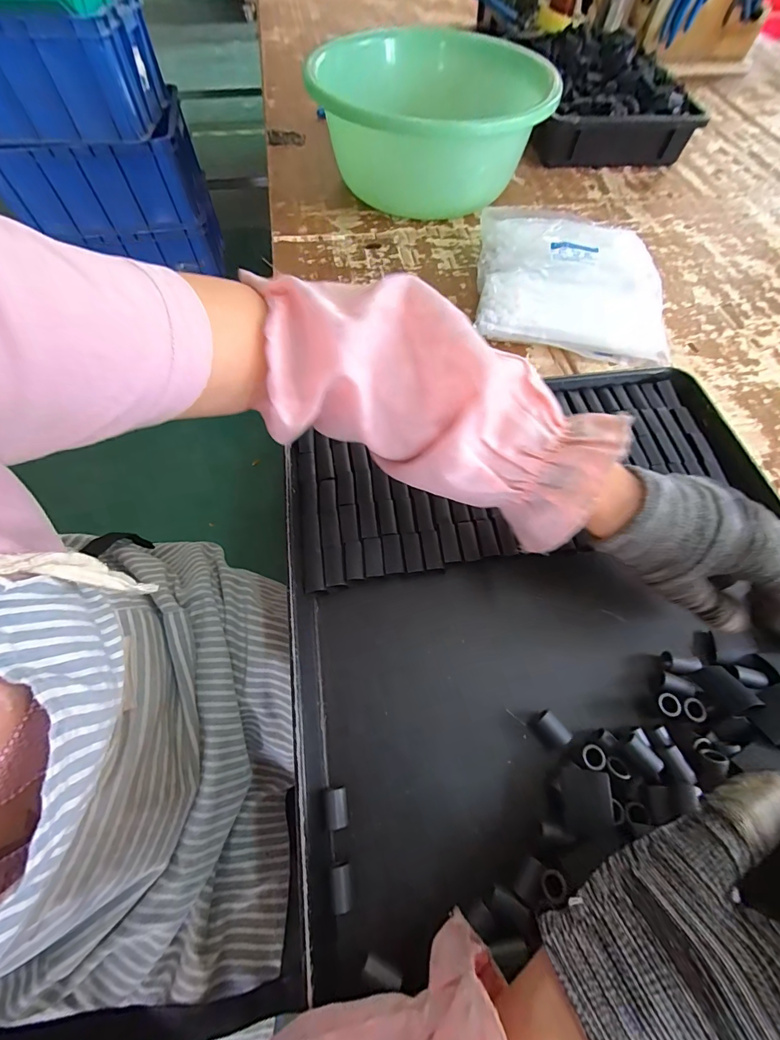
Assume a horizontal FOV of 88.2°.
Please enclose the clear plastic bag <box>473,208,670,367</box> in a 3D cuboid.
[{"bbox_3d":[0.200,-0.293,0.464,0.199,0.040,0.256,5,62,2],"label":"clear plastic bag"}]

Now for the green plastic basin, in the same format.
[{"bbox_3d":[0.048,-0.514,0.543,0.285,0.129,0.285,0,62,-1],"label":"green plastic basin"}]

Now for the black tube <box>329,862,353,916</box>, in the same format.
[{"bbox_3d":[-0.026,0.200,0.219,0.011,0.009,0.020,-8,63,-5],"label":"black tube"}]

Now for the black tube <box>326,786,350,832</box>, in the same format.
[{"bbox_3d":[-0.031,0.169,0.237,0.011,0.012,0.019,-9,63,-6],"label":"black tube"}]

